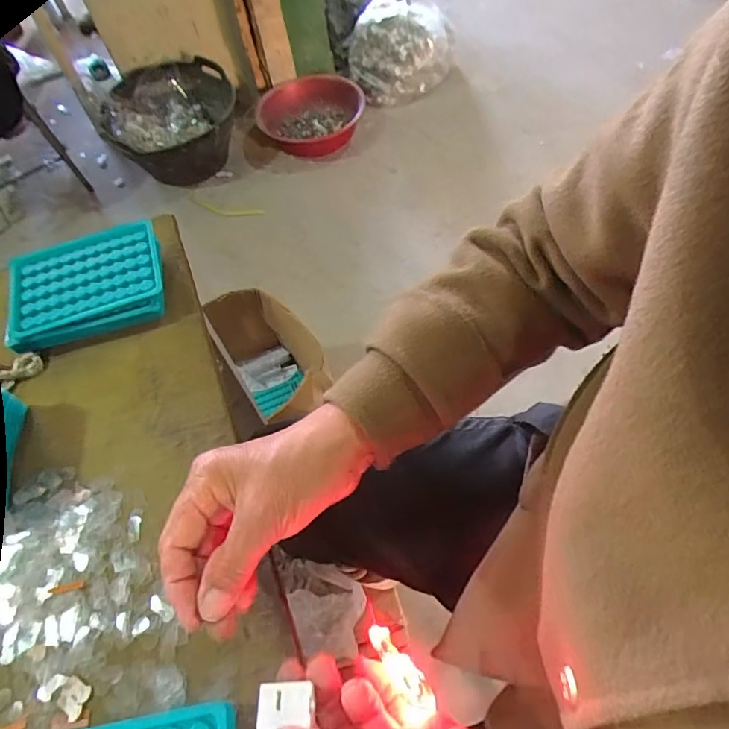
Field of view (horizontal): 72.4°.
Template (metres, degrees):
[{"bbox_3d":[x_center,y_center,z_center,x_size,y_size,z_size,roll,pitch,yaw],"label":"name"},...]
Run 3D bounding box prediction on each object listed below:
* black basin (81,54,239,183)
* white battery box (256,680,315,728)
[{"bbox_3d":[-0.596,-0.767,1.608,0.446,0.248,0.377,-34,61,-16],"label":"black basin"},{"bbox_3d":[-0.039,0.164,0.239,0.026,0.009,0.019,-11,46,11],"label":"white battery box"}]

